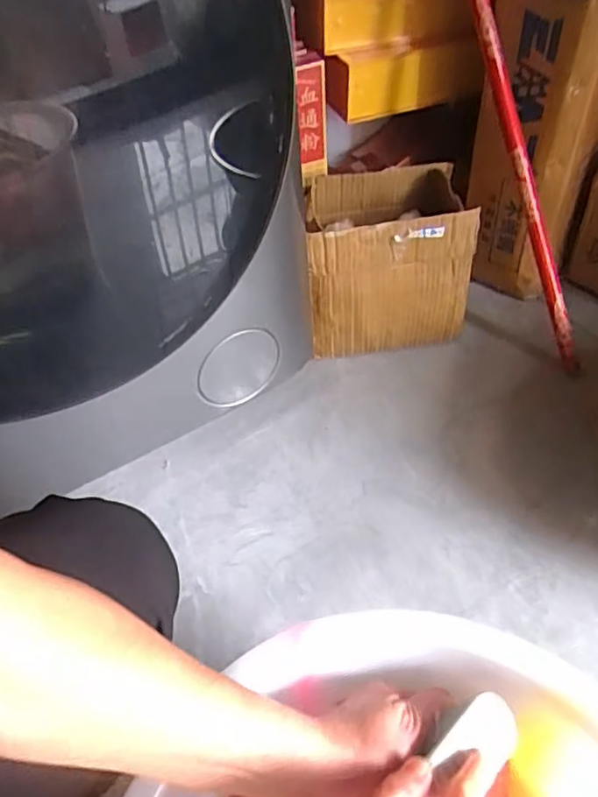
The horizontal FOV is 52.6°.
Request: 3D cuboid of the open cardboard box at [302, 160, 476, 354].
[{"bbox_3d":[0.117,-0.186,0.852,0.210,0.218,0.141,-7,50,-1],"label":"open cardboard box"}]

